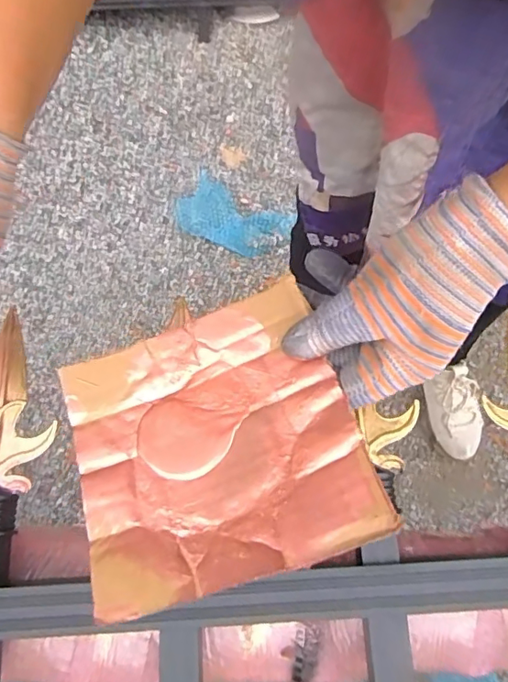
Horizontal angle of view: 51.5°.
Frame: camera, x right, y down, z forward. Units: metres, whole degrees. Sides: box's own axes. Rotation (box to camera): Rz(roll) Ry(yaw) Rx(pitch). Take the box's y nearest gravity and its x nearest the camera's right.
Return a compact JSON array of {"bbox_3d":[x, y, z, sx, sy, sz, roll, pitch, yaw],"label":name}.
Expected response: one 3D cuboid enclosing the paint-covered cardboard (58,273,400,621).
[{"bbox_3d":[-0.025,0.054,0.290,0.151,0.014,0.150,-21,59,4],"label":"paint-covered cardboard"}]

